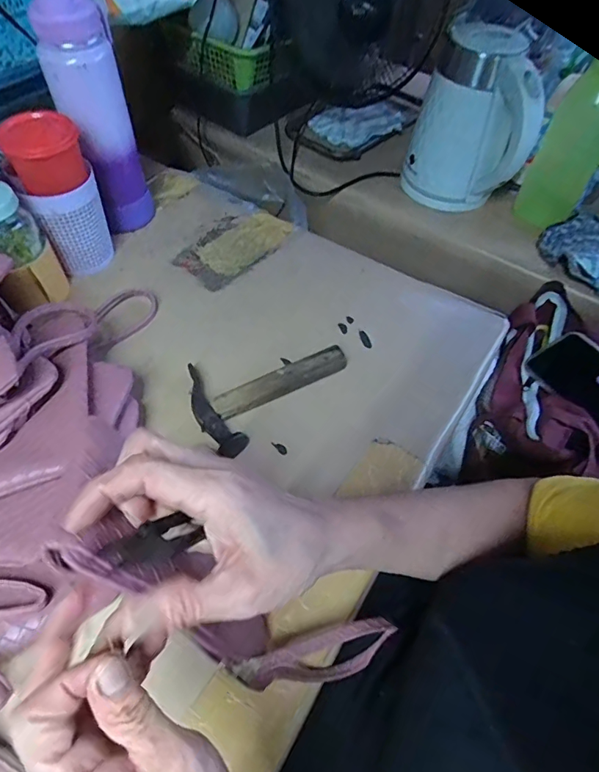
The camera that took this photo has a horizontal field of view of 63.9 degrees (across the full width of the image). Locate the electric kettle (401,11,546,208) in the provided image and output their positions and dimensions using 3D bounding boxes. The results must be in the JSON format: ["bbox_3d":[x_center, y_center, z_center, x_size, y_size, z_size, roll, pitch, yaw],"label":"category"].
[{"bbox_3d":[0.255,-0.388,0.708,0.155,0.203,0.169,15,55,7],"label":"electric kettle"}]

